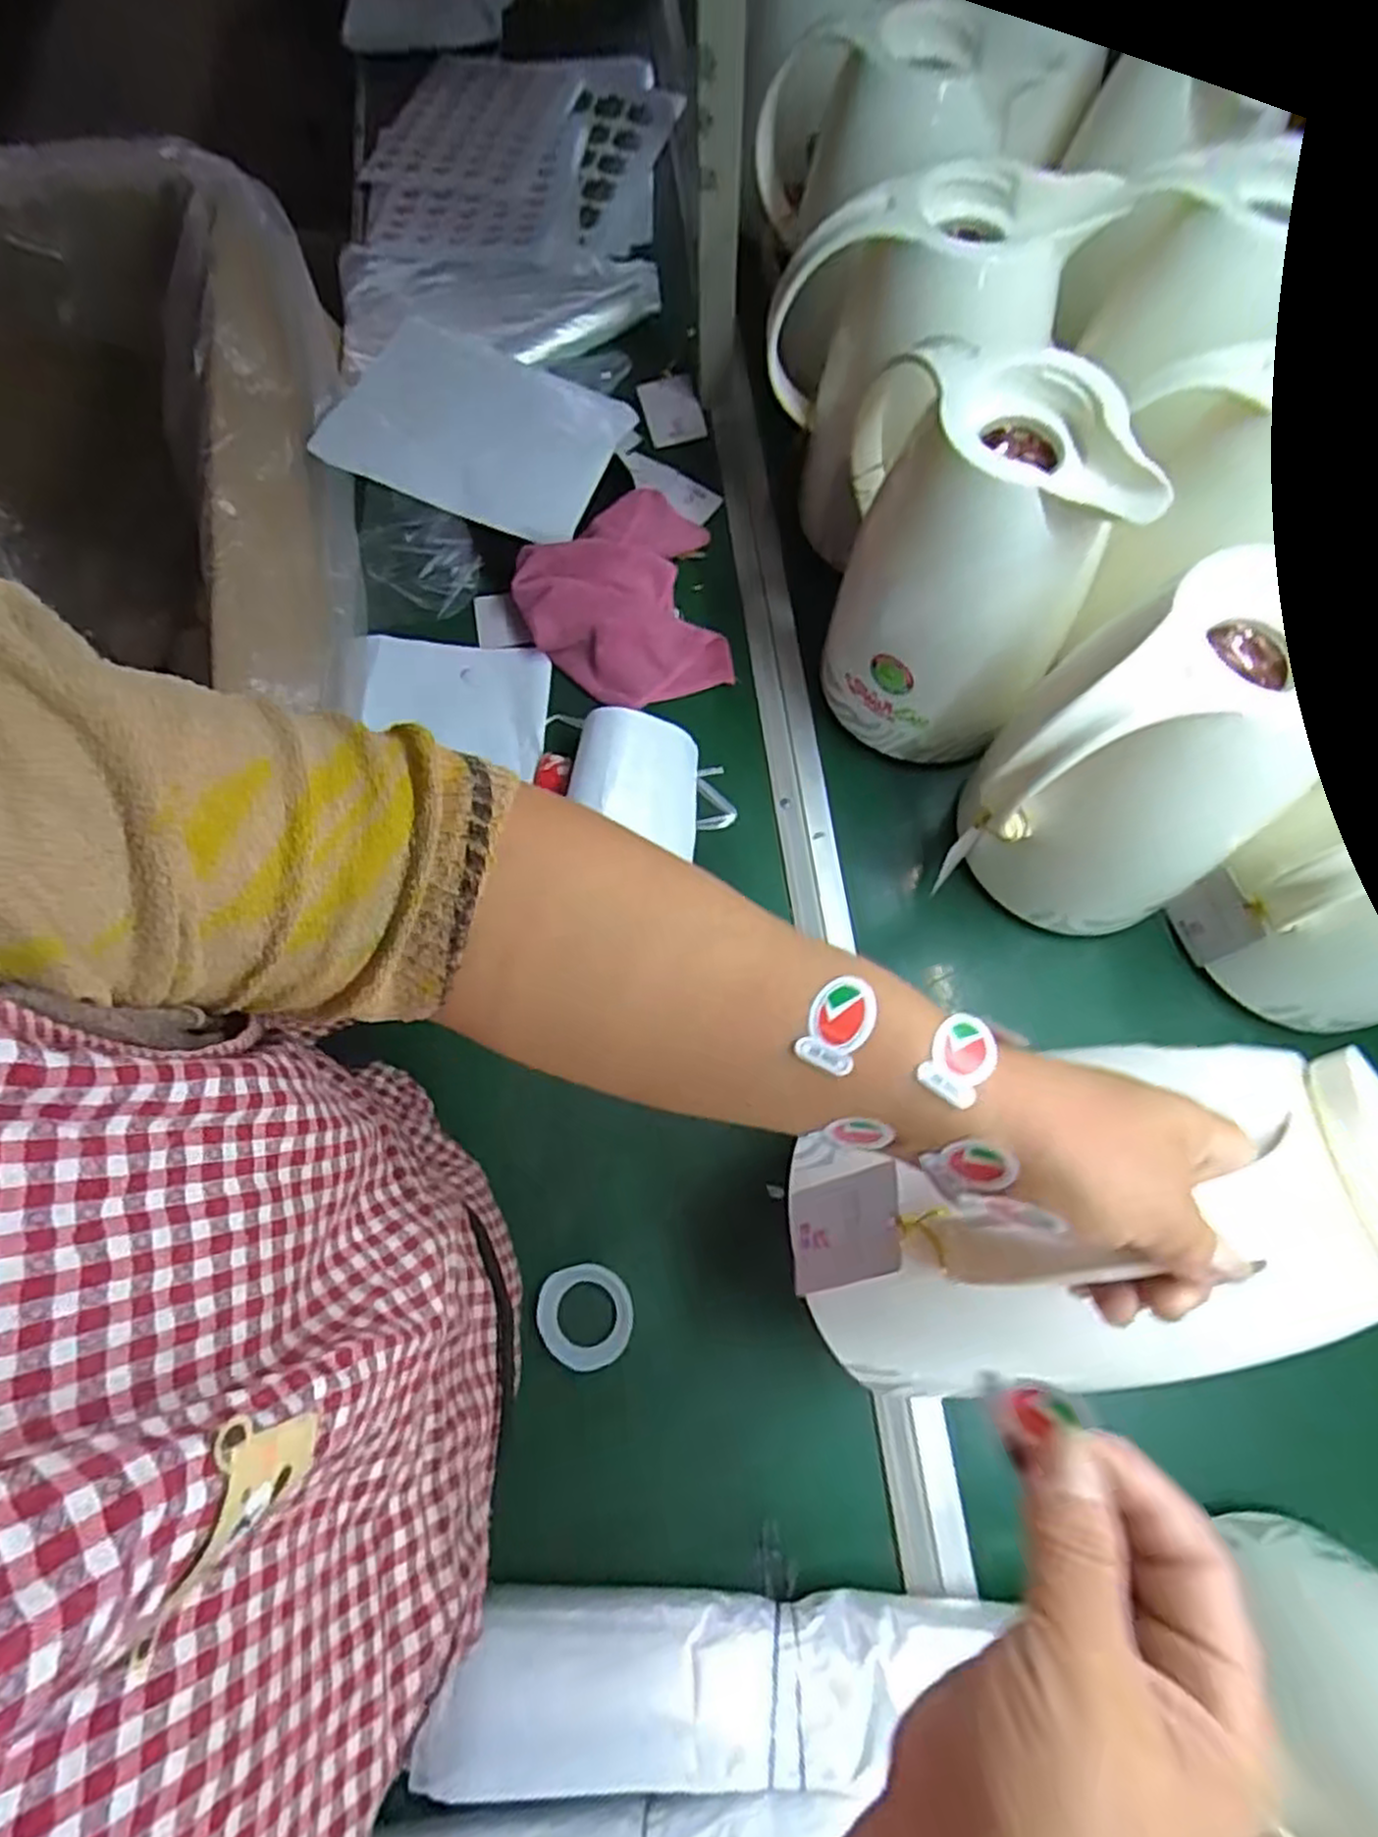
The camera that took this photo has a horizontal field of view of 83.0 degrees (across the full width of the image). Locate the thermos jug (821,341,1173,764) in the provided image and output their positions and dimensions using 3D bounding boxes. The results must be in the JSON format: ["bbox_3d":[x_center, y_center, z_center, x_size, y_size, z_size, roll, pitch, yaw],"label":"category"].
[{"bbox_3d":[0.170,-0.225,0.511,0.130,0.227,0.155,6,73,1],"label":"thermos jug"}]

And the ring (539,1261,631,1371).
[{"bbox_3d":[-0.063,0.245,0.478,0.056,0.008,0.057,0,73,0],"label":"ring"}]

